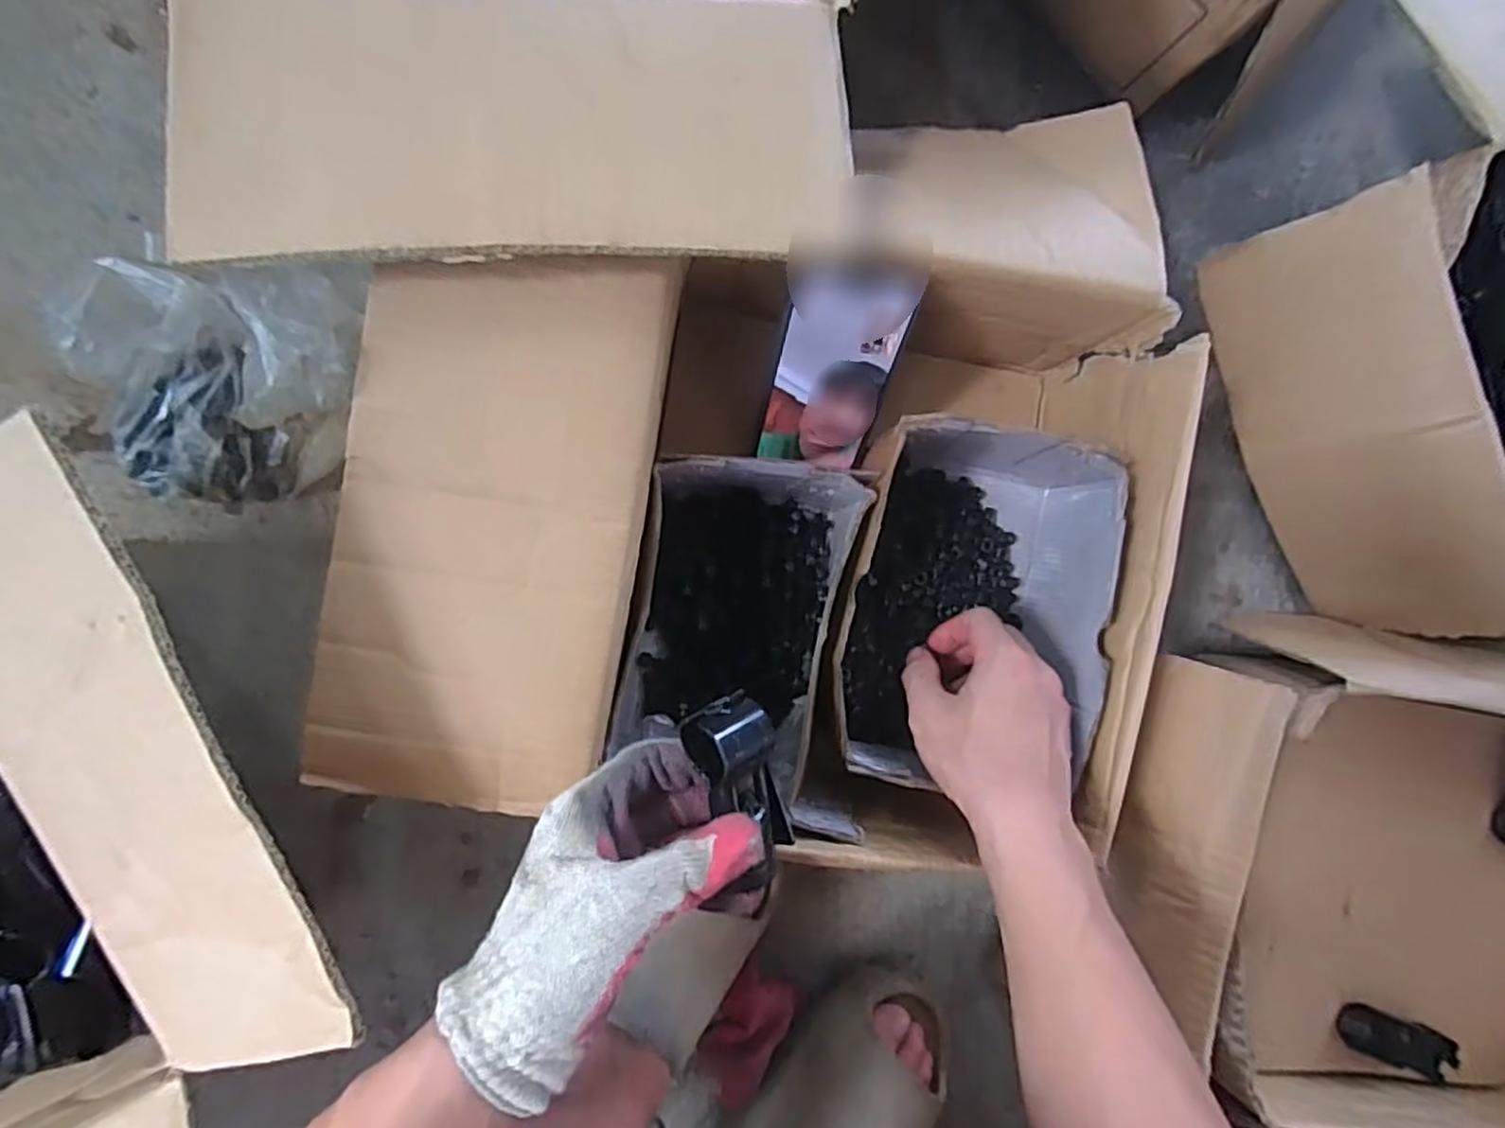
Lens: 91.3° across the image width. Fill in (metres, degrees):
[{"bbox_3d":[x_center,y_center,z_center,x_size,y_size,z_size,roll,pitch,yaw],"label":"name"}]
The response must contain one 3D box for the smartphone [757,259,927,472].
[{"bbox_3d":[0.049,-0.113,0.434,0.071,0.145,0.013,2,53,-10],"label":"smartphone"}]

